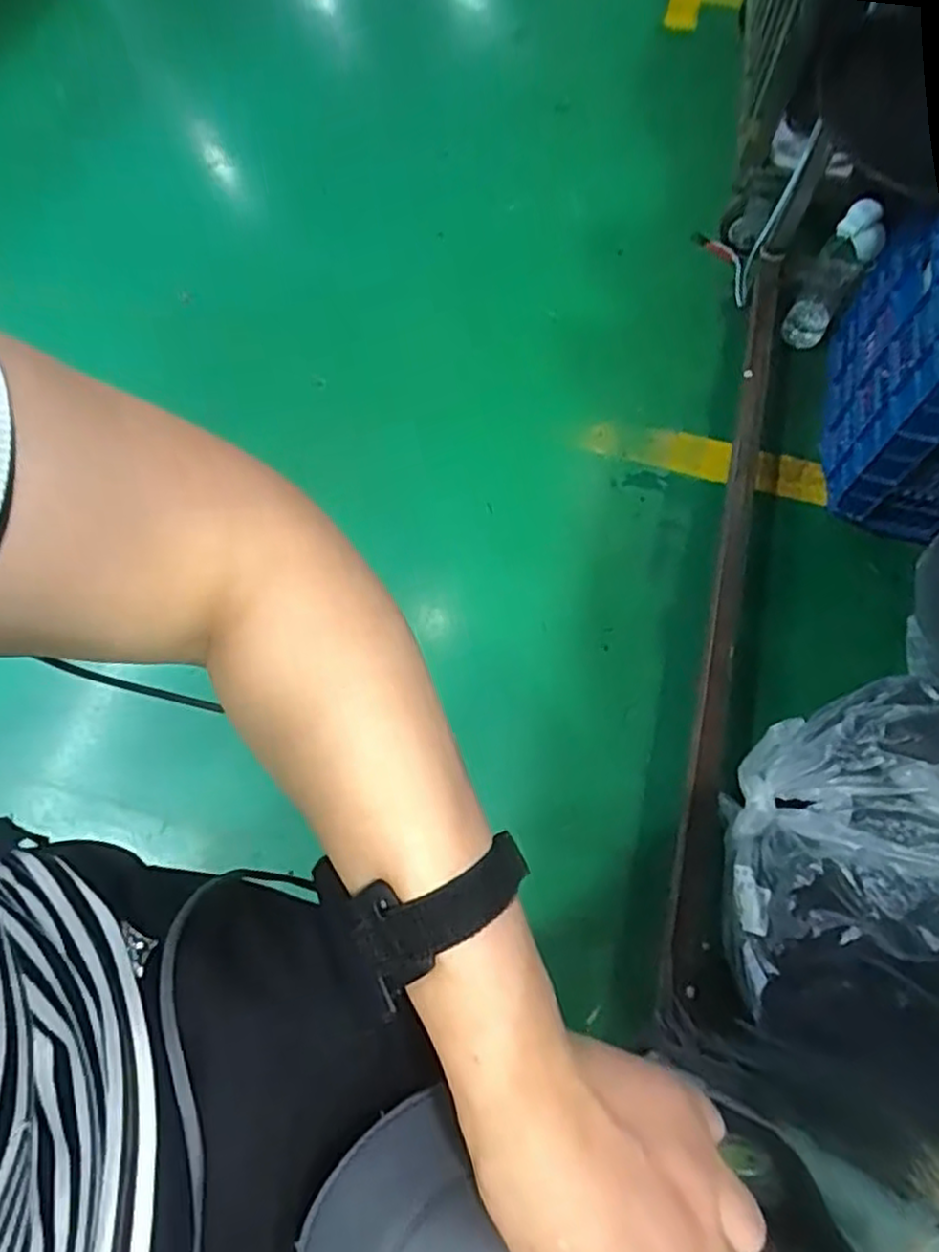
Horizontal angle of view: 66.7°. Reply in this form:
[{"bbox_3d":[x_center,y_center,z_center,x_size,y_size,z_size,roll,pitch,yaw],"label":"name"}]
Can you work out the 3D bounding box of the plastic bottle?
[{"bbox_3d":[0.547,-0.530,1.077,0.081,0.223,0.079,25,67,10],"label":"plastic bottle"}]

